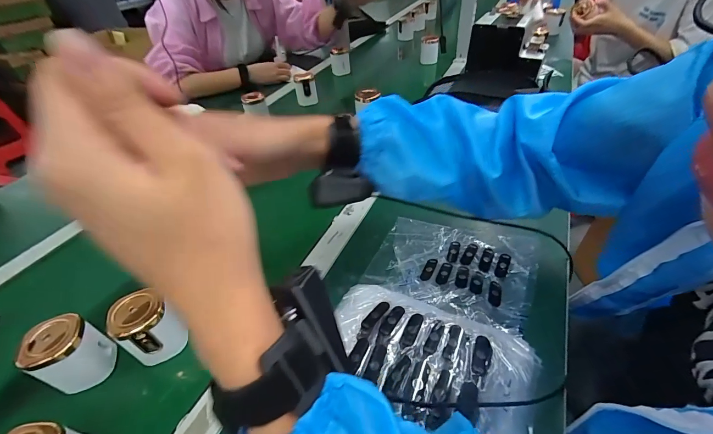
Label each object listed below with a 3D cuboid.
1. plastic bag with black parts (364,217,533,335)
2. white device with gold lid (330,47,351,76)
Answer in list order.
[{"bbox_3d":[0.126,0.062,0.430,0.201,0.024,0.155,14,46,19],"label":"plastic bag with black parts"},{"bbox_3d":[-0.051,-0.513,1.044,0.065,0.073,0.053,-3,43,2],"label":"white device with gold lid"}]

